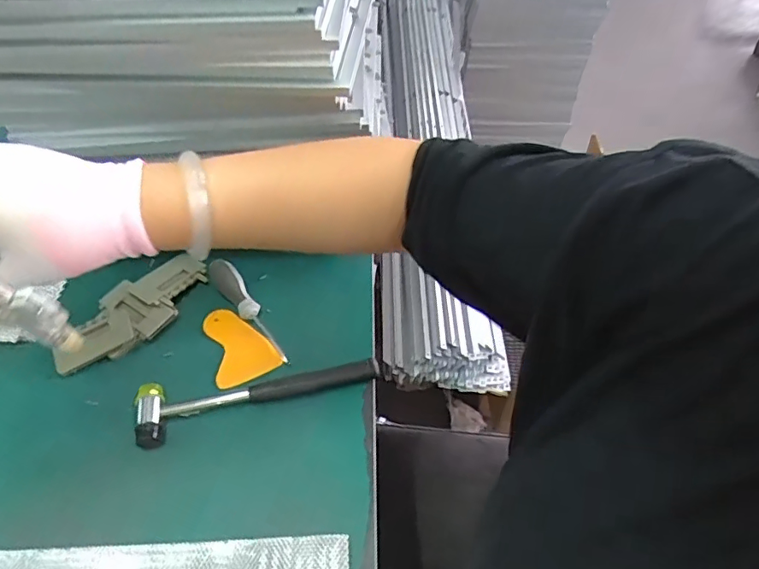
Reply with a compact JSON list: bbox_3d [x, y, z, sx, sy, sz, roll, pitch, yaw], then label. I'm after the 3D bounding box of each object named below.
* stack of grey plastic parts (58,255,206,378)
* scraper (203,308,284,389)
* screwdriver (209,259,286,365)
[{"bbox_3d":[-0.279,0.033,0.606,0.073,0.022,0.180,36,62,25],"label":"stack of grey plastic parts"},{"bbox_3d":[-0.158,0.066,0.596,0.070,0.008,0.097,-30,66,-4],"label":"scraper"},{"bbox_3d":[-0.151,0.027,0.611,0.026,0.030,0.157,-34,72,-22],"label":"screwdriver"}]

